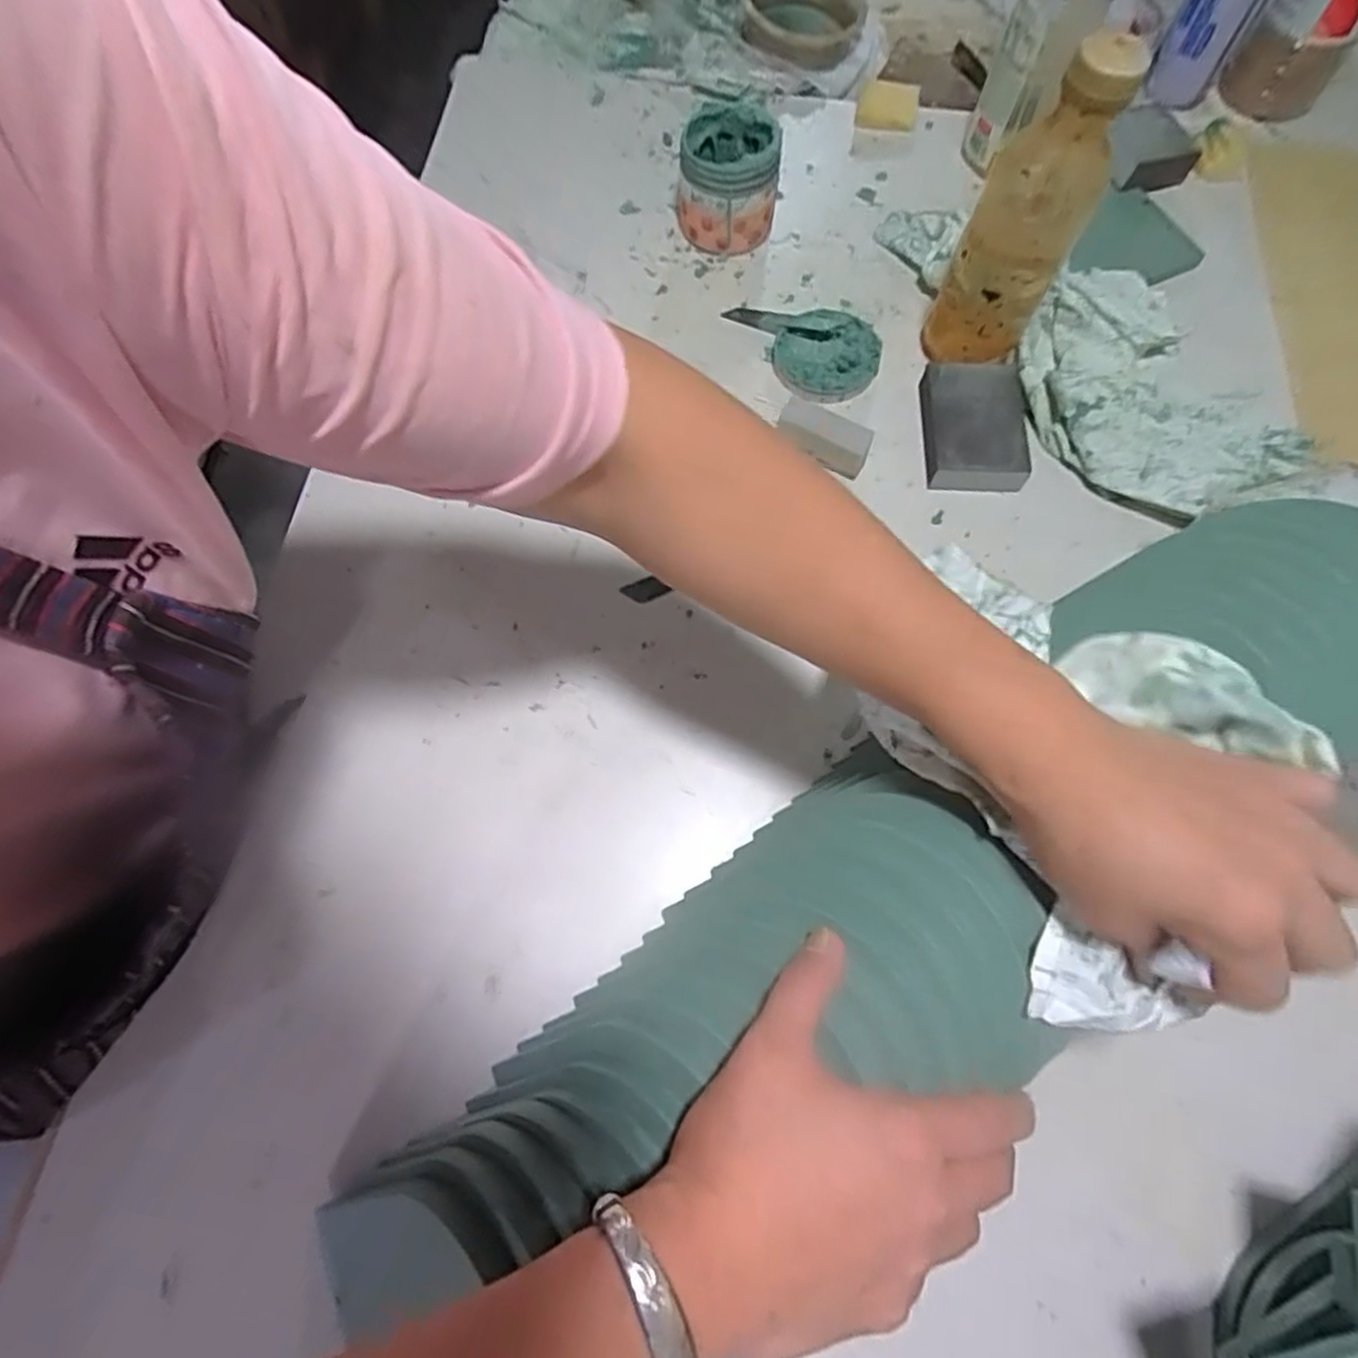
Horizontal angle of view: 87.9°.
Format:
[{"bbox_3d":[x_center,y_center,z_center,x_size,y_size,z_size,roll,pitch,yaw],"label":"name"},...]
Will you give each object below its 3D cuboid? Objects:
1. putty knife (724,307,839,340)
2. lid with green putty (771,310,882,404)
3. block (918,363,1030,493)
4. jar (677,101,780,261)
[{"bbox_3d":[0.081,-0.291,0.577,0.098,0.007,0.020,24,72,21],"label":"putty knife"},{"bbox_3d":[0.116,-0.256,0.560,0.082,0.016,0.078,0,69,1],"label":"lid with green putty"},{"bbox_3d":[0.221,-0.191,0.532,0.071,0.028,0.099,5,69,3],"label":"block"},{"bbox_3d":[0.040,-0.422,0.588,0.083,0.065,0.092,0,69,1],"label":"jar"}]

